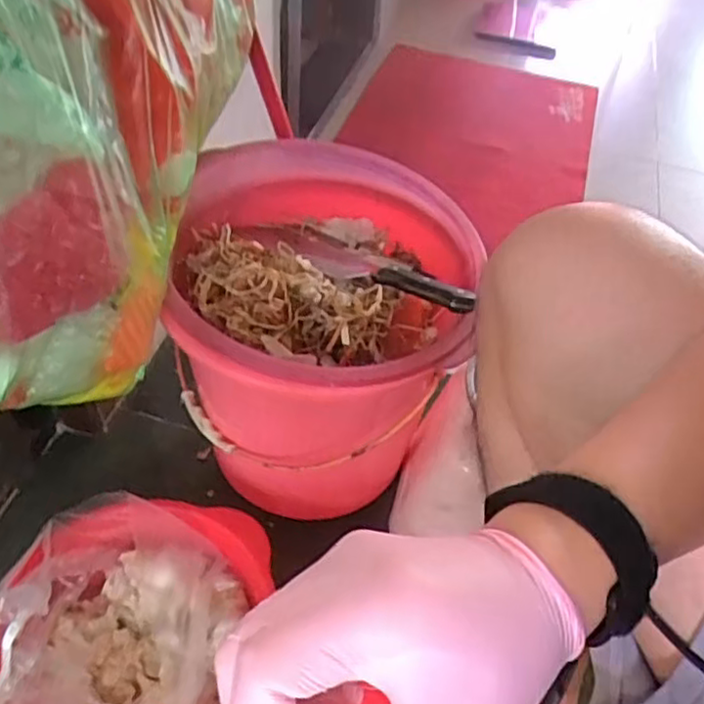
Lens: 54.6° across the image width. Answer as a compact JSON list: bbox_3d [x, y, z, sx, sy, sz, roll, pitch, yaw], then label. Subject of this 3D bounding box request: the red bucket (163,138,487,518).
[{"bbox_3d":[-0.035,-0.014,0.785,0.310,0.309,0.338,3,48,-3],"label":"red bucket"}]

